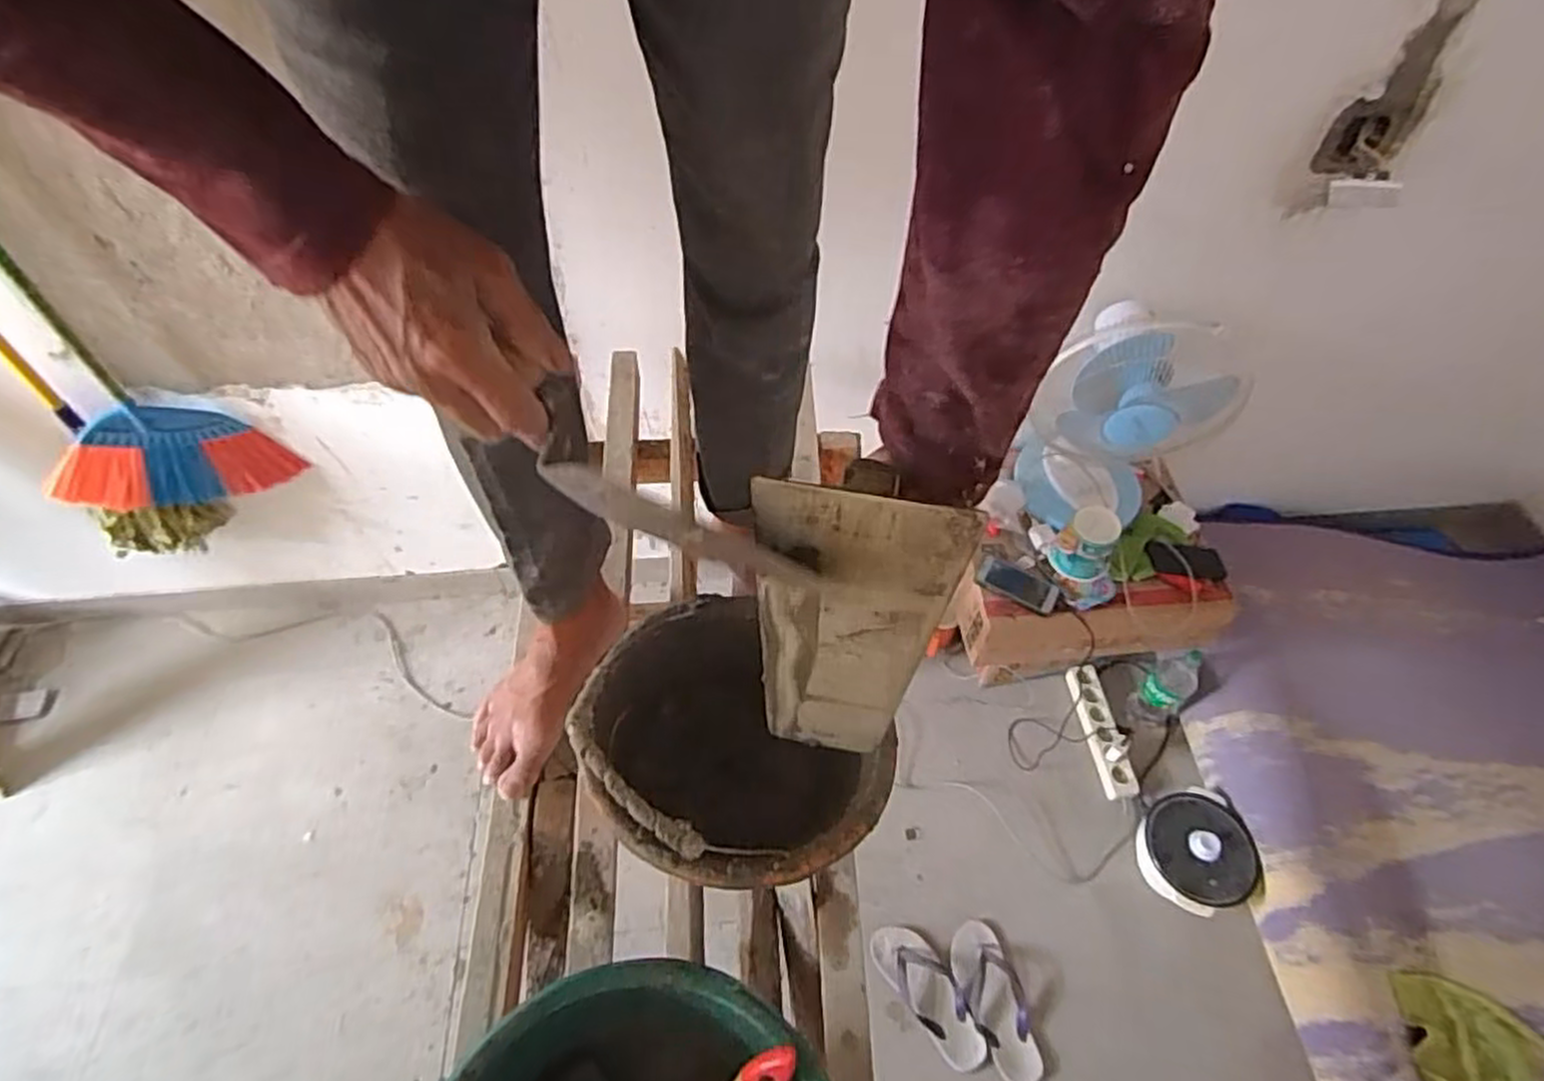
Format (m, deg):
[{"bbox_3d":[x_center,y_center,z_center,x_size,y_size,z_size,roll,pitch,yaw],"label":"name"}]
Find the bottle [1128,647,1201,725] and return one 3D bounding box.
[{"bbox_3d":[0.848,0.313,1.647,0.086,0.239,0.071,37,61,25],"label":"bottle"}]

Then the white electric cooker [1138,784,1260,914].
[{"bbox_3d":[0.829,0.617,1.511,0.203,0.133,0.204,3,48,-4],"label":"white electric cooker"}]

